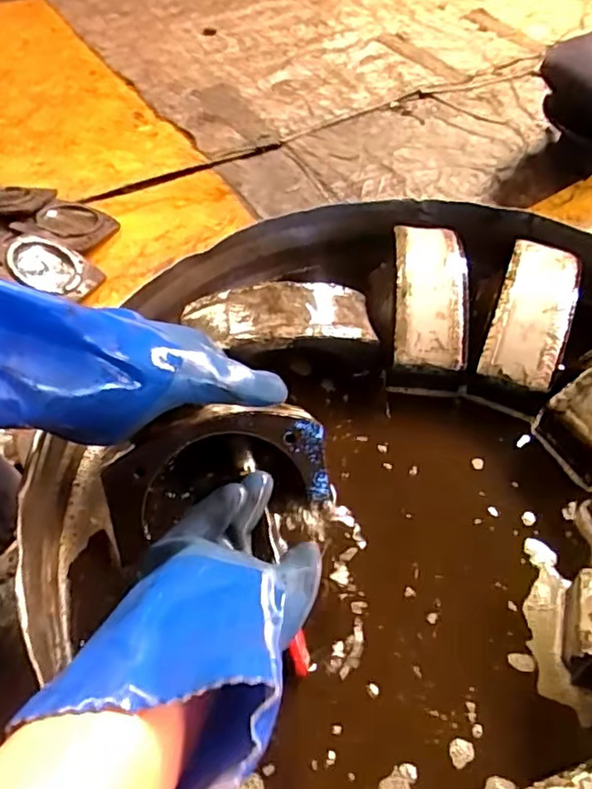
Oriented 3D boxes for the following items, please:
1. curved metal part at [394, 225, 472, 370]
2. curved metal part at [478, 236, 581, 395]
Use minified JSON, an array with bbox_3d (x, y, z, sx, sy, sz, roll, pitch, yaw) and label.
[{"bbox_3d":[0.120,-0.093,0.551,0.064,0.033,0.160,3,54,2],"label":"curved metal part"},{"bbox_3d":[0.207,-0.072,0.536,0.061,0.033,0.151,18,56,13],"label":"curved metal part"}]

